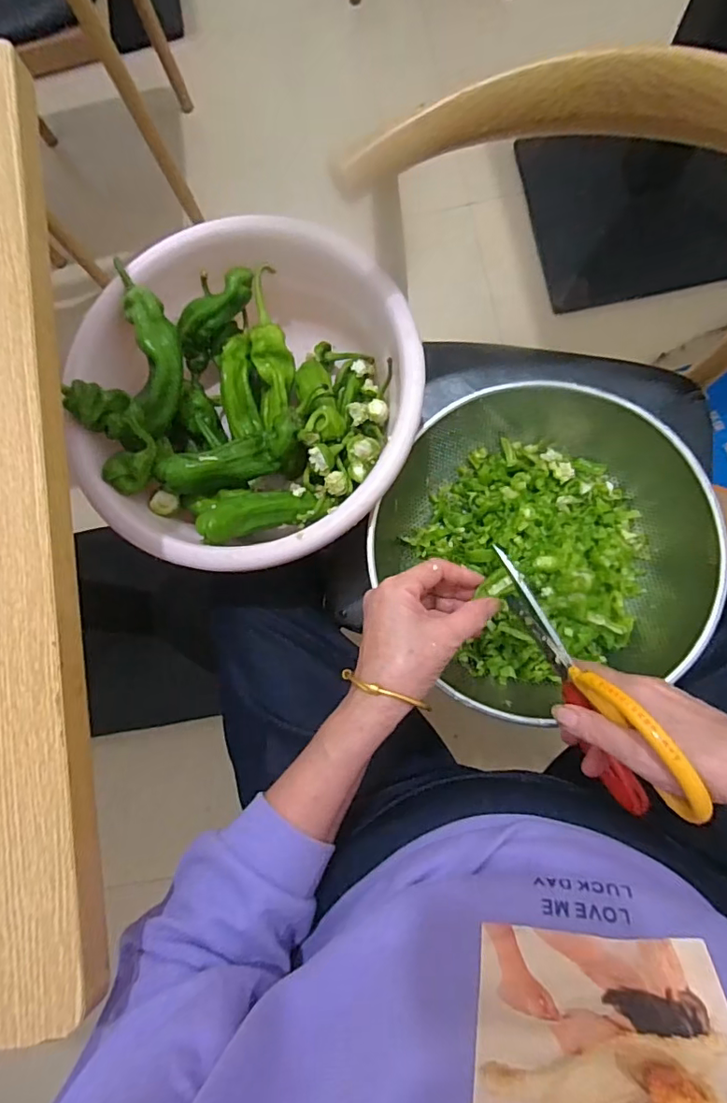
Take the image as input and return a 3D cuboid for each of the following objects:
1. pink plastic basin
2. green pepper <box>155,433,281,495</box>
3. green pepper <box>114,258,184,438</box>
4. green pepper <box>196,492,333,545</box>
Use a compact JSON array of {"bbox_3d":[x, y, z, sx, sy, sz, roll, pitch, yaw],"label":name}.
[{"bbox_3d":[-0.108,-0.148,0.546,0.316,0.125,0.324,-1,81,6],"label":"pink plastic basin"},{"bbox_3d":[-0.144,-0.087,0.531,0.116,0.047,0.044,-17,81,-15],"label":"green pepper"},{"bbox_3d":[-0.207,-0.195,0.523,0.046,0.038,0.155,-1,104,6],"label":"green pepper"},{"bbox_3d":[-0.096,-0.037,0.513,0.124,0.028,0.036,-14,80,-24],"label":"green pepper"}]

